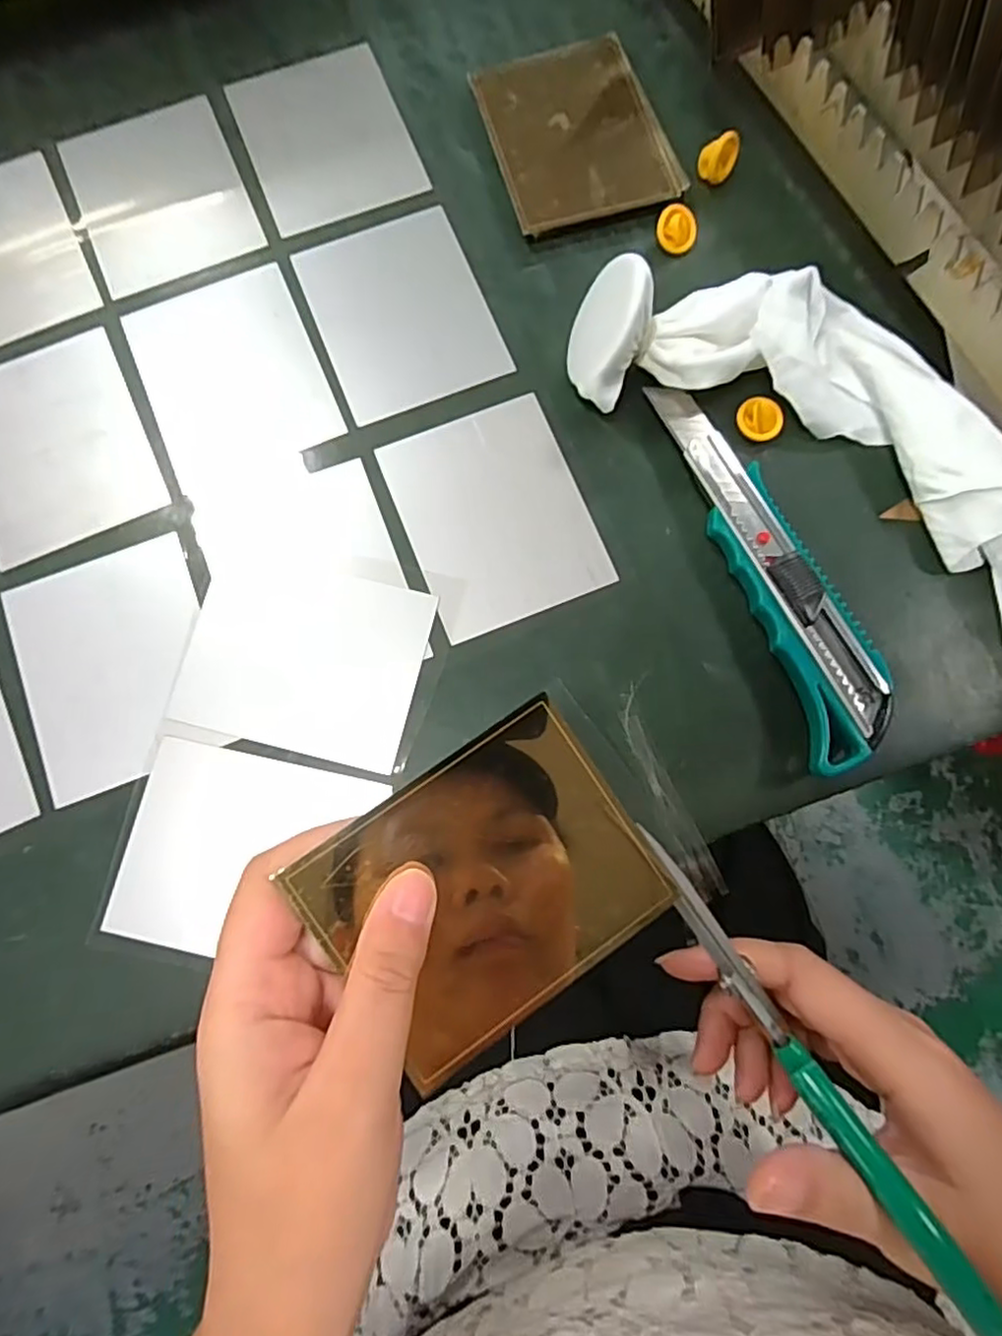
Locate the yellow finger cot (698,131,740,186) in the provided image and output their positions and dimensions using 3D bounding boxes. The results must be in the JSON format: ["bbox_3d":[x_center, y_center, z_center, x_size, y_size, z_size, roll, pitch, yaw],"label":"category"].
[{"bbox_3d":[0.108,-0.253,0.318,0.017,0.017,0.018,0,79,0],"label":"yellow finger cot"}]

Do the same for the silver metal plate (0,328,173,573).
[{"bbox_3d":[-0.205,-0.103,0.293,0.080,0.004,0.096,-24,81,-5],"label":"silver metal plate"}]

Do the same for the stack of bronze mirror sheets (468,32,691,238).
[{"bbox_3d":[0.037,-0.272,0.326,0.084,0.009,0.105,-17,80,-3],"label":"stack of bronze mirror sheets"}]

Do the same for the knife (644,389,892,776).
[{"bbox_3d":[0.119,-0.047,0.277,0.045,0.021,0.176,-18,80,-4],"label":"knife"}]

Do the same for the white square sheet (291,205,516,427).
[{"bbox_3d":[-0.048,-0.172,0.308,0.078,0.004,0.100,-22,80,-4],"label":"white square sheet"}]

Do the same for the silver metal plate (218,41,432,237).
[{"bbox_3d":[-0.091,-0.275,0.332,0.079,0.004,0.099,-21,80,-4],"label":"silver metal plate"}]

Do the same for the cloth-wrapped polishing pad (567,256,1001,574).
[{"bbox_3d":[0.150,-0.123,0.279,0.239,0.044,0.097,25,80,4],"label":"cloth-wrapped polishing pad"}]

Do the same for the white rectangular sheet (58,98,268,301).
[{"bbox_3d":[-0.172,-0.240,0.324,0.079,0.004,0.097,-23,80,-4],"label":"white rectangular sheet"}]

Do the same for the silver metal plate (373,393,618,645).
[{"bbox_3d":[-0.003,-0.069,0.289,0.078,0.004,0.097,-22,80,-4],"label":"silver metal plate"}]

